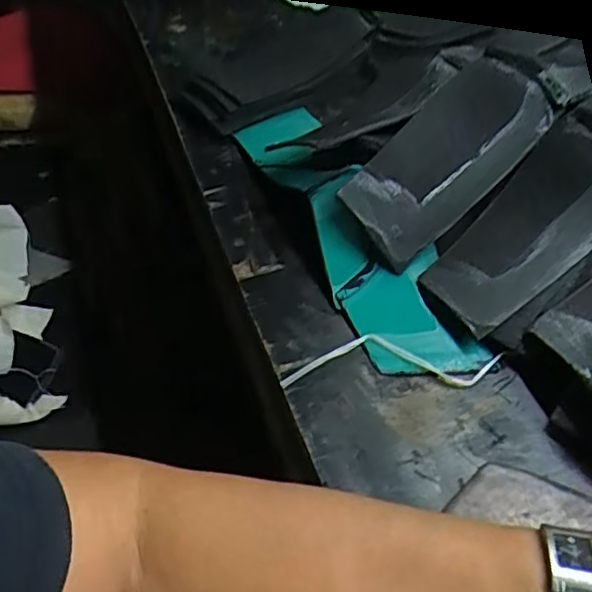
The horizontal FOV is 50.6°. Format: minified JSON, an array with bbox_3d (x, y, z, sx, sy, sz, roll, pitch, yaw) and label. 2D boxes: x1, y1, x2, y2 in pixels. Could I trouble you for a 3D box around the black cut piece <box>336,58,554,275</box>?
[{"bbox_3d":[0.102,-0.093,0.424,0.150,0.012,0.071,-46,102,-3],"label":"black cut piece"}]

